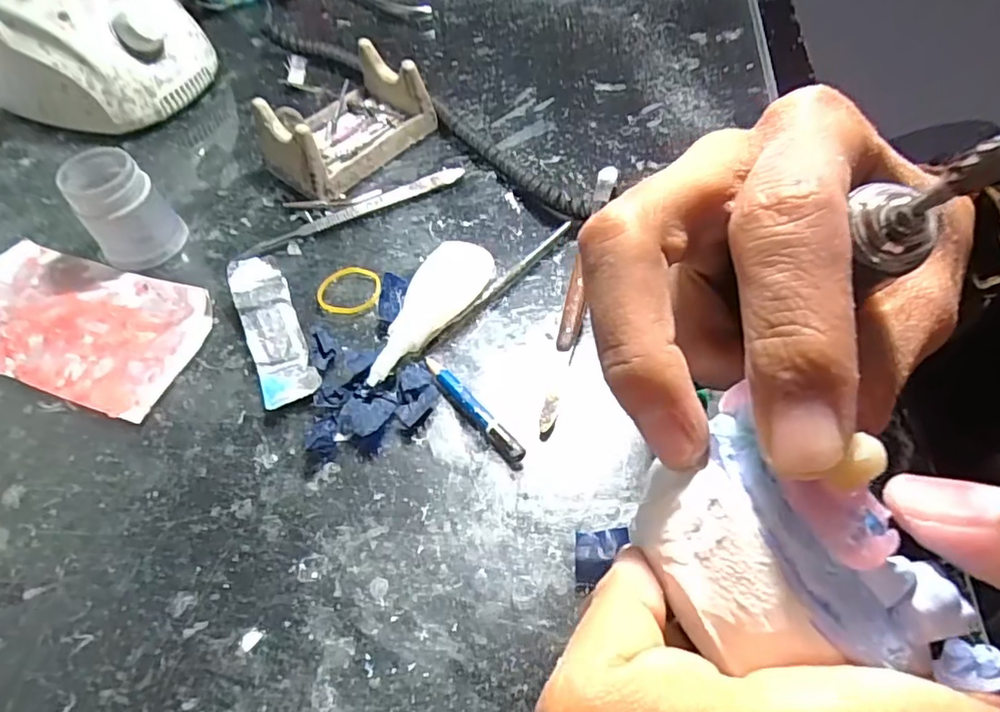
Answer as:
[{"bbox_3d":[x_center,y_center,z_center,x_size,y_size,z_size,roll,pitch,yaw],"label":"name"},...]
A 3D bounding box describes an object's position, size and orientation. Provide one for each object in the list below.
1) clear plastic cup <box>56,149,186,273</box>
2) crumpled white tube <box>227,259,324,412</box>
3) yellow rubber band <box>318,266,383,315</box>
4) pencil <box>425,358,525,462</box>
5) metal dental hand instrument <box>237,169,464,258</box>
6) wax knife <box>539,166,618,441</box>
[{"bbox_3d":[-0.203,-0.079,0.314,0.040,0.050,0.039,-2,56,3],"label":"clear plastic cup"},{"bbox_3d":[-0.112,-0.013,0.285,0.026,0.016,0.085,-23,58,-12],"label":"crumpled white tube"},{"bbox_3d":[-0.078,-0.034,0.305,0.033,0.004,0.029,-30,59,-16],"label":"yellow rubber band"},{"bbox_3d":[-0.012,0.023,0.259,0.006,0.010,0.067,-35,61,-19],"label":"pencil"},{"bbox_3d":[-0.083,-0.085,0.339,0.133,0.005,0.011,-24,58,-12],"label":"metal dental hand instrument"},{"bbox_3d":[0.041,-0.040,0.294,0.010,0.015,0.175,11,57,11],"label":"wax knife"}]

